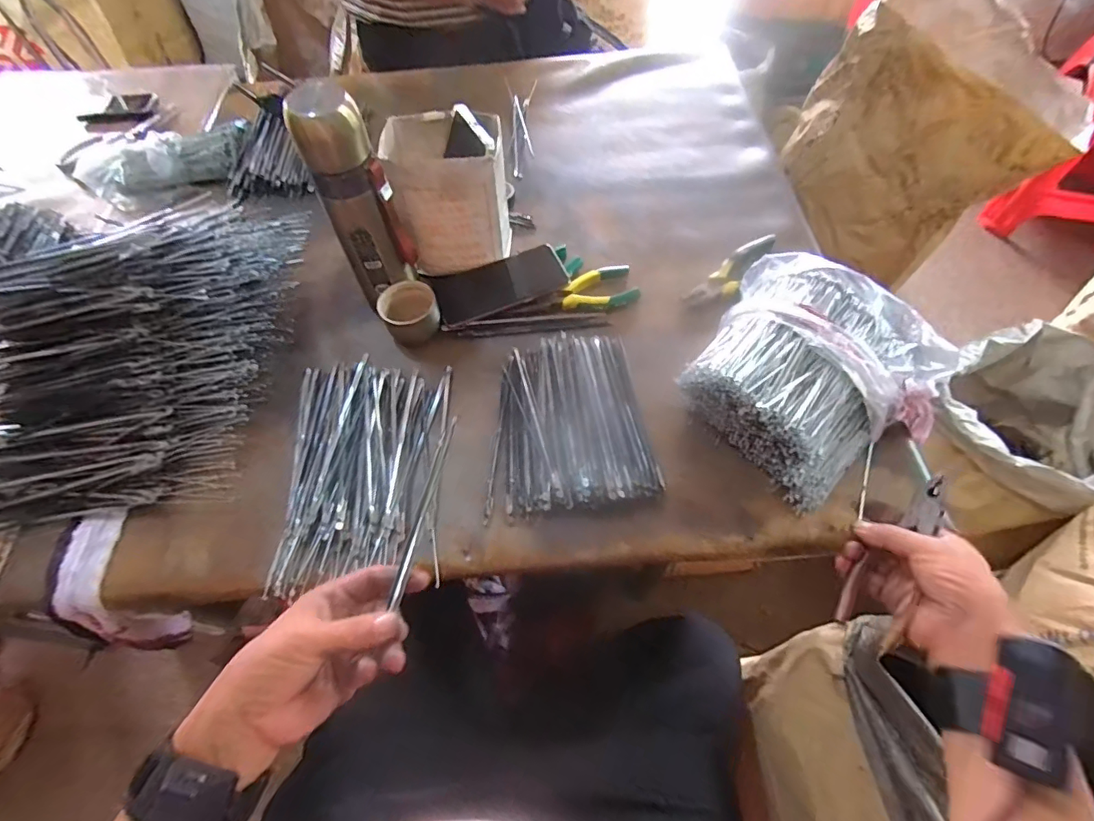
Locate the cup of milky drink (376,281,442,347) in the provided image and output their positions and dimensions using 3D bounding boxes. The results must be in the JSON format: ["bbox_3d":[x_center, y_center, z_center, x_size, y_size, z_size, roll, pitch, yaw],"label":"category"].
[{"bbox_3d":[-0.153,-0.109,0.585,0.060,0.044,0.058,-1,60,1],"label":"cup of milky drink"}]

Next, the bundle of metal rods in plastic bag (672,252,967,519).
[{"bbox_3d":[0.251,-0.032,0.504,0.212,0.096,0.207,40,68,22],"label":"bundle of metal rods in plastic bag"}]

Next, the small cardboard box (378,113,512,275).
[{"bbox_3d":[-0.108,-0.239,0.596,0.123,0.157,0.110,-11,60,-5],"label":"small cardboard box"}]

